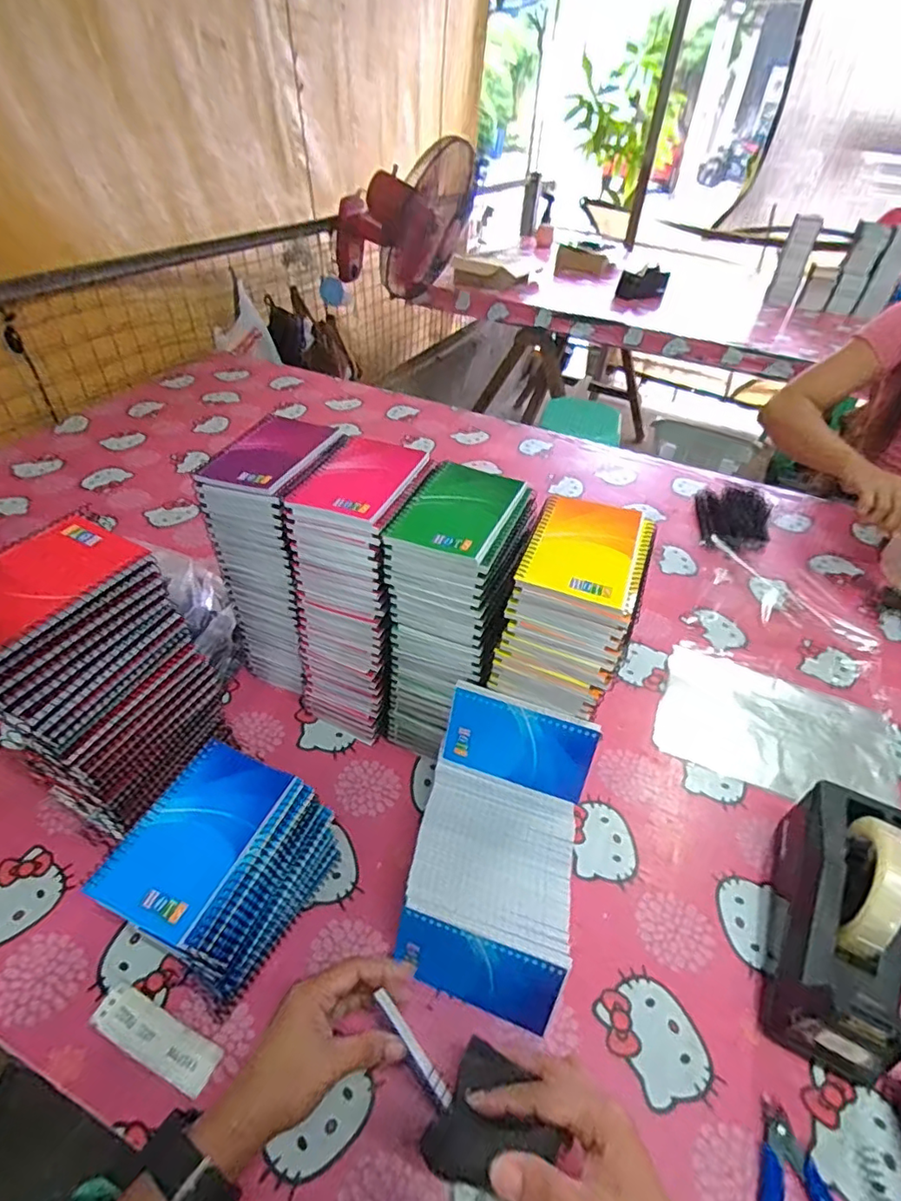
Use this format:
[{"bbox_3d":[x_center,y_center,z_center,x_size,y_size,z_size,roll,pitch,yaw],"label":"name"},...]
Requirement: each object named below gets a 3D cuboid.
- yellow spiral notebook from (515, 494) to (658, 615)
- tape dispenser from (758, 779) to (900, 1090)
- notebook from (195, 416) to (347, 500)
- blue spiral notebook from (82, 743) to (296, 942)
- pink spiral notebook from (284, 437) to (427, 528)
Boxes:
[{"bbox_3d":[0.113,-0.041,0.453,0.095,0.014,0.127,16,43,12],"label":"yellow spiral notebook"},{"bbox_3d":[0.328,0.257,0.463,0.077,0.128,0.203,21,44,18],"label":"tape dispenser"},{"bbox_3d":[-0.170,-0.141,0.537,0.090,0.015,0.135,12,42,8],"label":"notebook"},{"bbox_3d":[-0.188,0.170,0.413,0.080,0.010,0.127,23,50,7],"label":"blue spiral notebook"},{"bbox_3d":[-0.083,-0.115,0.512,0.092,0.007,0.134,15,43,12],"label":"pink spiral notebook"}]

